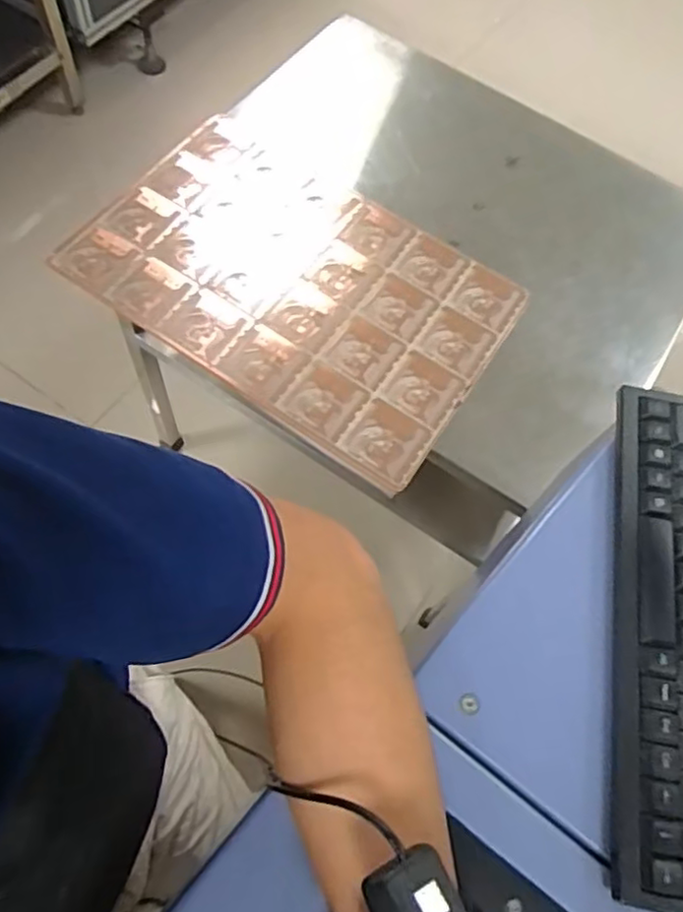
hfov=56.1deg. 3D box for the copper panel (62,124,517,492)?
[{"bbox_3d":[-0.057,-0.221,0.815,0.510,0.017,0.342,34,67,9],"label":"copper panel"}]

